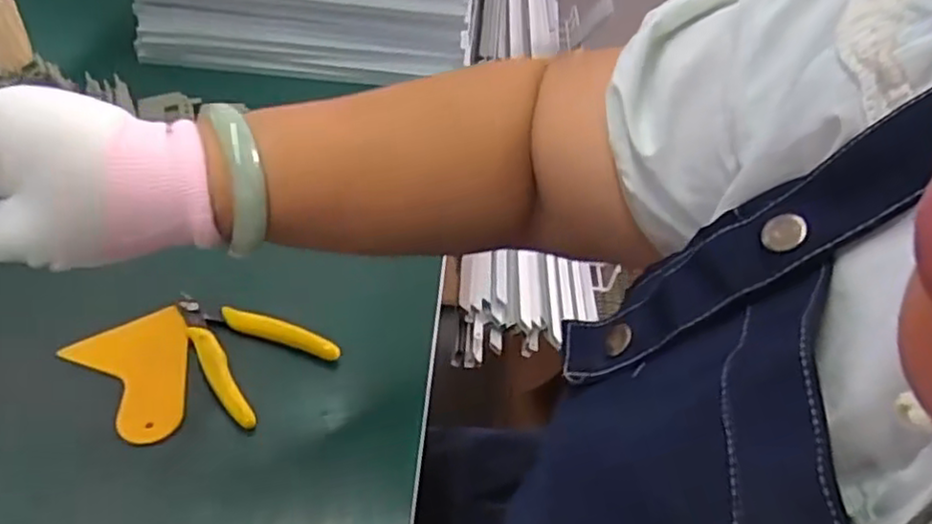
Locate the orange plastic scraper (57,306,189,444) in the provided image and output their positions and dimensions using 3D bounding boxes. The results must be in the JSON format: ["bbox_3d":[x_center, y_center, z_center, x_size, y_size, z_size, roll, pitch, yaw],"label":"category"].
[{"bbox_3d":[-0.207,0.073,0.444,0.069,0.008,0.092,-22,50,-27],"label":"orange plastic scraper"}]

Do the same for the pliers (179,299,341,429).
[{"bbox_3d":[-0.153,0.055,0.465,0.105,0.012,0.076,30,48,23],"label":"pliers"}]

